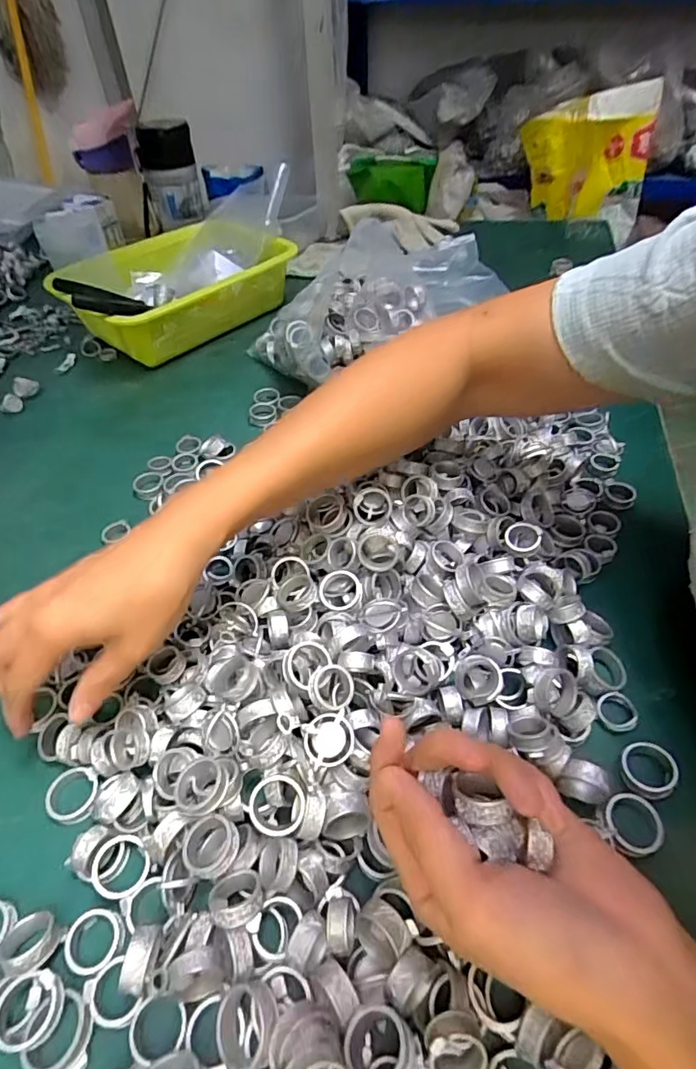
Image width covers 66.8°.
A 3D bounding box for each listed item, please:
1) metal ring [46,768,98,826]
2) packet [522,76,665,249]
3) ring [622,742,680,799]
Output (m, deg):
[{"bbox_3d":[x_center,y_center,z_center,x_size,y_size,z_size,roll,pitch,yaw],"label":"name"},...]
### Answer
[{"bbox_3d":[-0.152,0.145,0.294,0.028,0.009,0.028,-2,47,3],"label":"metal ring"},{"bbox_3d":[0.624,-0.986,1.403,0.320,0.288,0.082,7,47,9],"label":"packet"},{"bbox_3d":[0.164,0.126,0.288,0.028,0.010,0.032,3,48,8],"label":"ring"}]

